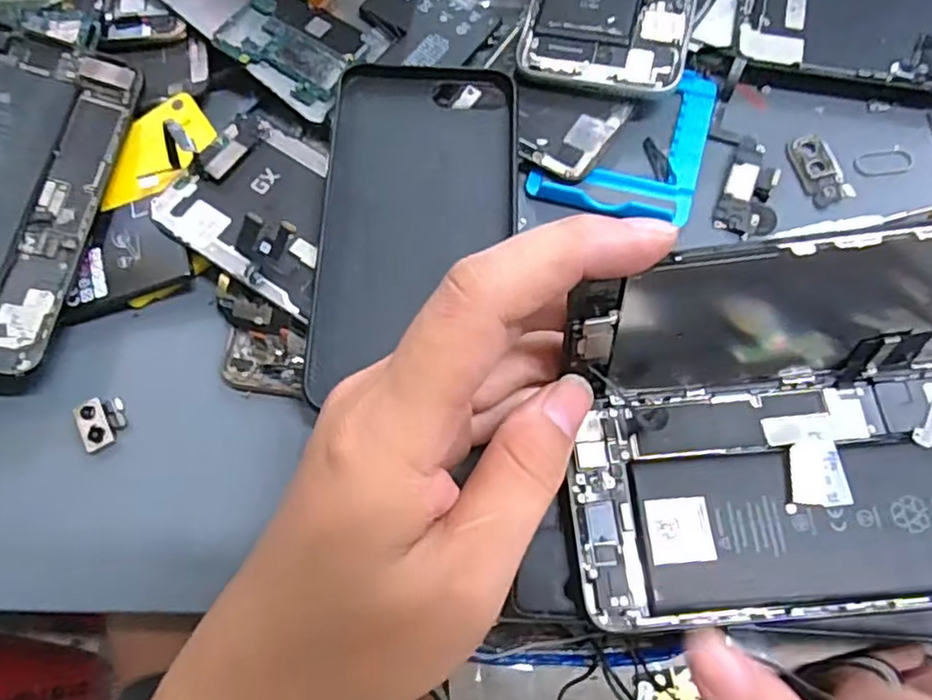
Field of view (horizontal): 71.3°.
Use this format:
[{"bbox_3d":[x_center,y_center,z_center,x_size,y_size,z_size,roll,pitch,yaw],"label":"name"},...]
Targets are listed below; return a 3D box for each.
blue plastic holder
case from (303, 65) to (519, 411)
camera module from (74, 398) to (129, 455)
[{"bbox_3d":[0.073,-0.097,0.293,0.069,0.007,0.086,16,69,9],"label":"blue plastic holder"},{"bbox_3d":[-0.019,-0.056,0.268,0.078,0.014,0.148,1,67,3],"label":"case"},{"bbox_3d":[-0.143,0.028,0.255,0.017,0.006,0.021,-19,68,-5],"label":"camera module"}]

